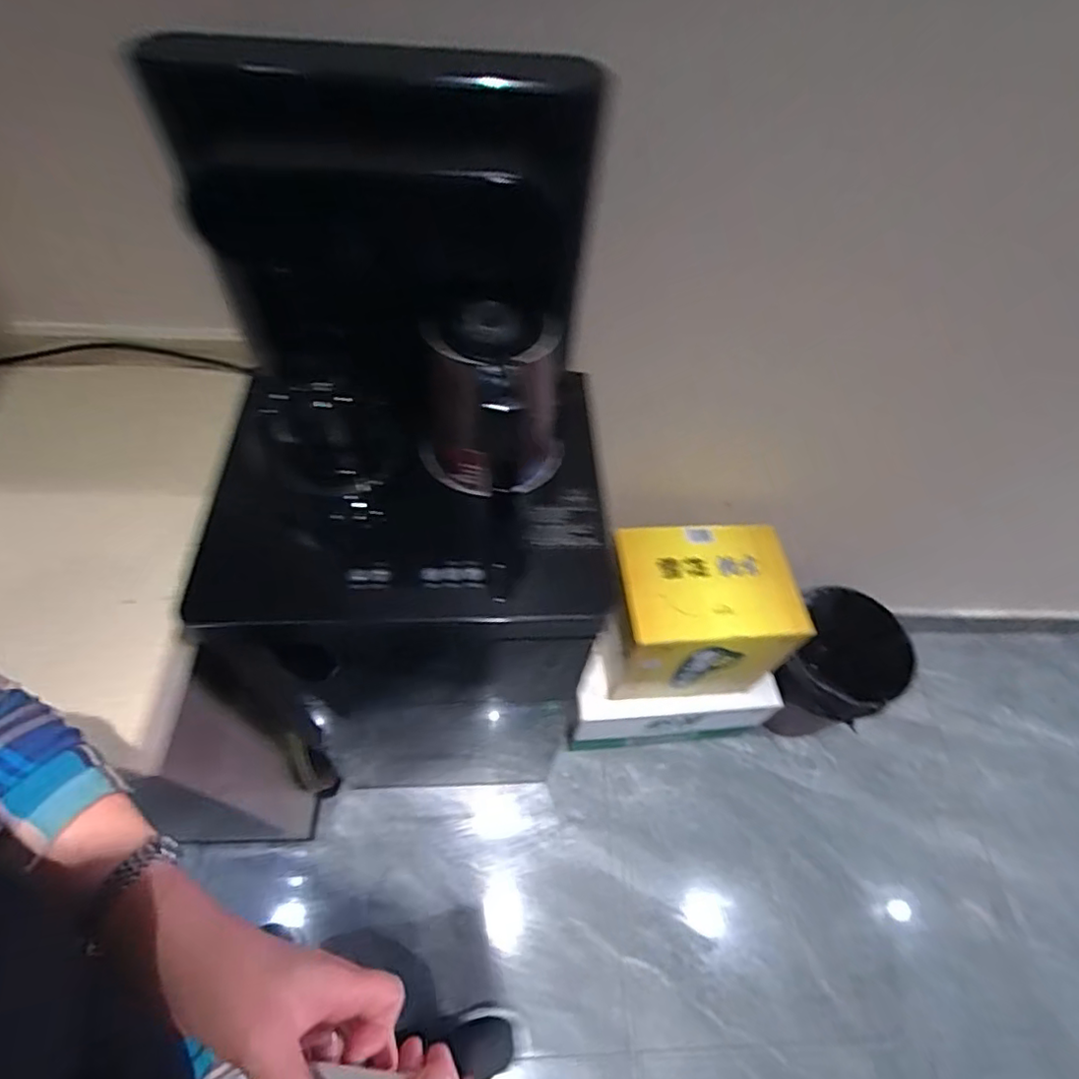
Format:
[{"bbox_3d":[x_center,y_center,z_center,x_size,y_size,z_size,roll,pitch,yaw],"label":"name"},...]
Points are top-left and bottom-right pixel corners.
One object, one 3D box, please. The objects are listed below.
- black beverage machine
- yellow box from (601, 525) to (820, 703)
[{"bbox_3d":[-0.137,-0.134,0.523,0.409,0.401,0.333,-1,57,-5],"label":"black beverage machine"},{"bbox_3d":[0.267,0.142,1.059,0.289,0.288,0.213,-3,57,-7],"label":"yellow box"}]

